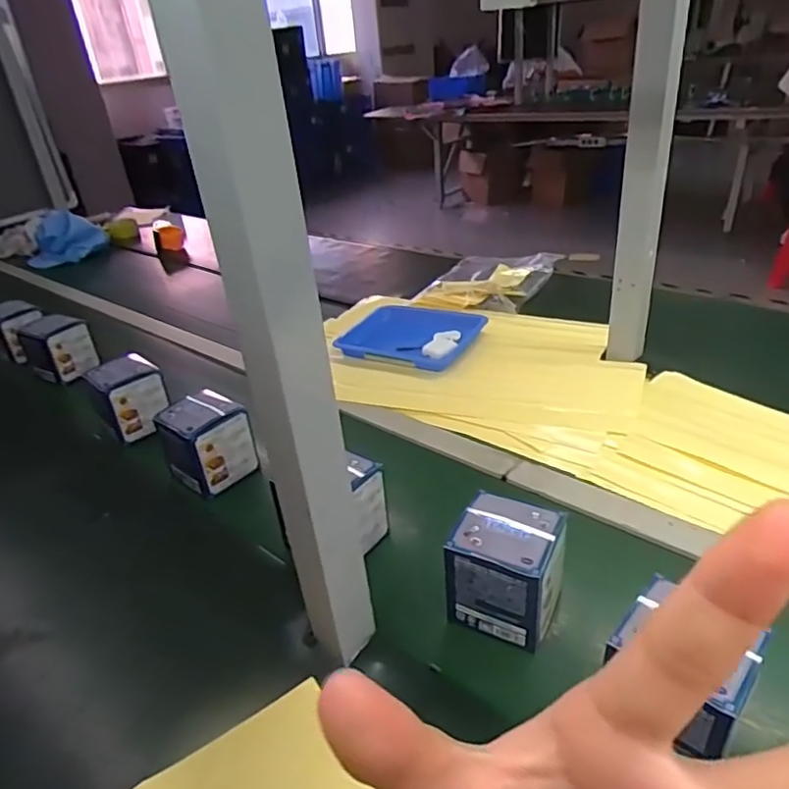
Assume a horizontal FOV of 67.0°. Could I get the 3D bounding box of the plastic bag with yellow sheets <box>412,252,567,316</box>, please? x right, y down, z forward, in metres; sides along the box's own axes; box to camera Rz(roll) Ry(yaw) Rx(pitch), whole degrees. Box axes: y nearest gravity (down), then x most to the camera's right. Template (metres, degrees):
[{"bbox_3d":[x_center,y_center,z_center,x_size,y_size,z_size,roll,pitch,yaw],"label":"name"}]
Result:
[{"bbox_3d":[0.193,-0.235,1.209,0.222,0.037,0.338,10,32,29],"label":"plastic bag with yellow sheets"}]

